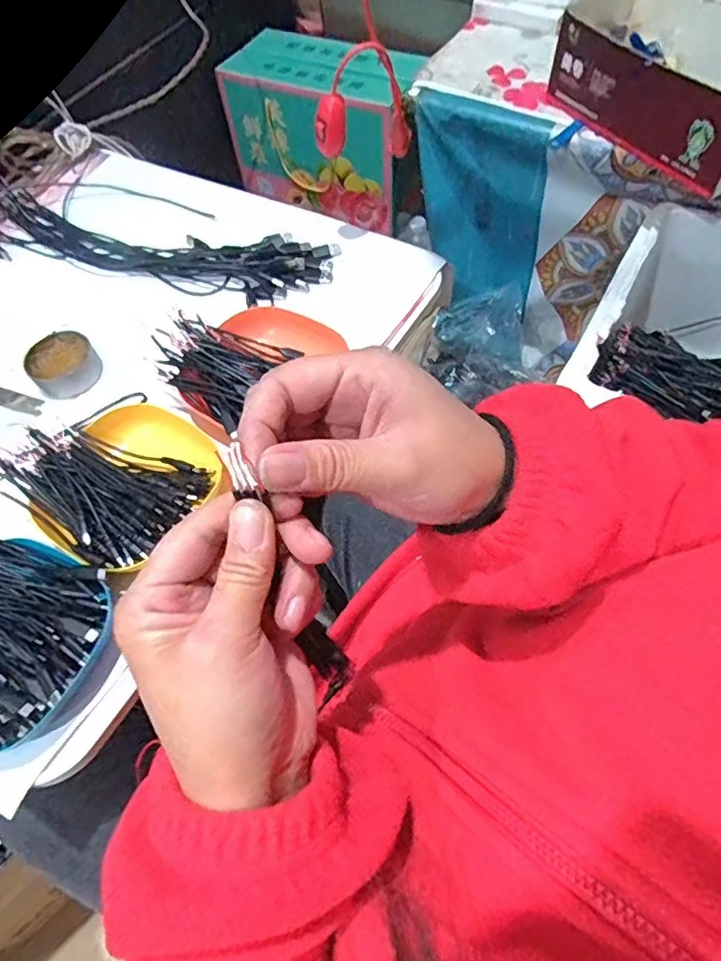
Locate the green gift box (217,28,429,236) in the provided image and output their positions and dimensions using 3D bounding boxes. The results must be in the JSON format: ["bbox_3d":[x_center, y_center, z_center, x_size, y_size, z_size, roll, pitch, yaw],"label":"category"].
[{"bbox_3d":[-0.061,-0.614,1.011,0.316,0.226,0.146,22,64,15],"label":"green gift box"}]

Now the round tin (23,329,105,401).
[{"bbox_3d":[-0.288,-0.112,0.557,0.062,0.025,0.070,-41,66,-18],"label":"round tin"}]

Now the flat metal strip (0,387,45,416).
[{"bbox_3d":[-0.345,-0.081,0.555,0.091,0.004,0.019,17,54,15],"label":"flat metal strip"}]

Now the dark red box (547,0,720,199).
[{"bbox_3d":[0.344,-0.440,0.626,0.141,0.093,0.262,-27,62,-11],"label":"dark red box"}]

